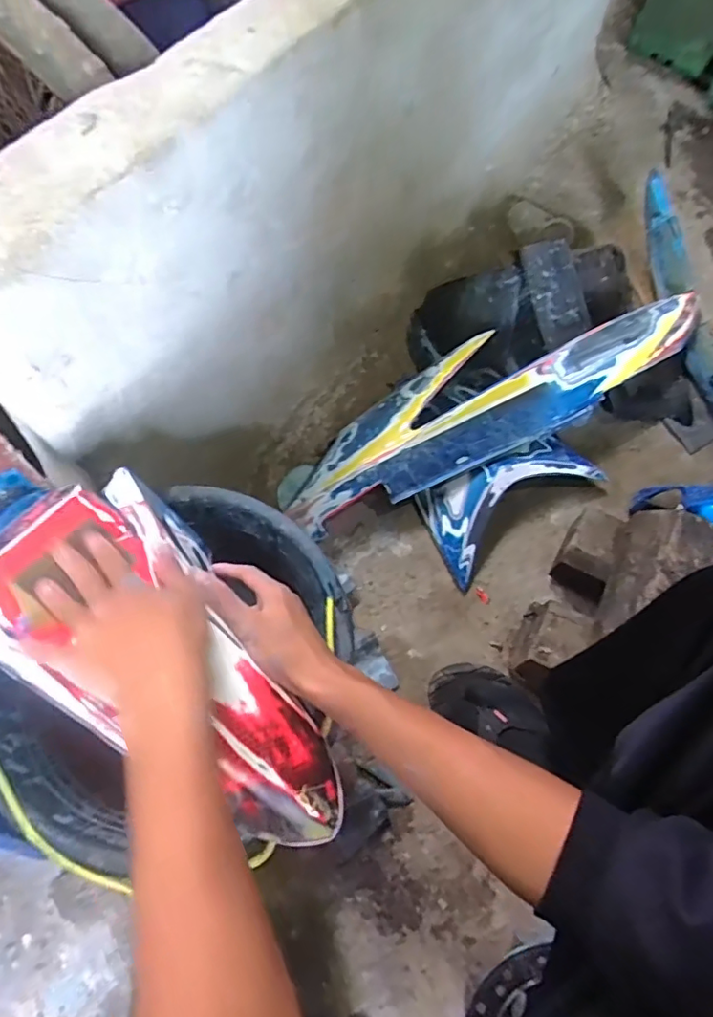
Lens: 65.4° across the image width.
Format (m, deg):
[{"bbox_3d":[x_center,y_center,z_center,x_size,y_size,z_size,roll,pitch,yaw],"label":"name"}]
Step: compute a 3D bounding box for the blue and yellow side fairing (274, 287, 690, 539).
[{"bbox_3d":[0.211,-0.170,0.811,0.688,0.104,0.169,-22,68,-12],"label":"blue and yellow side fairing"}]

